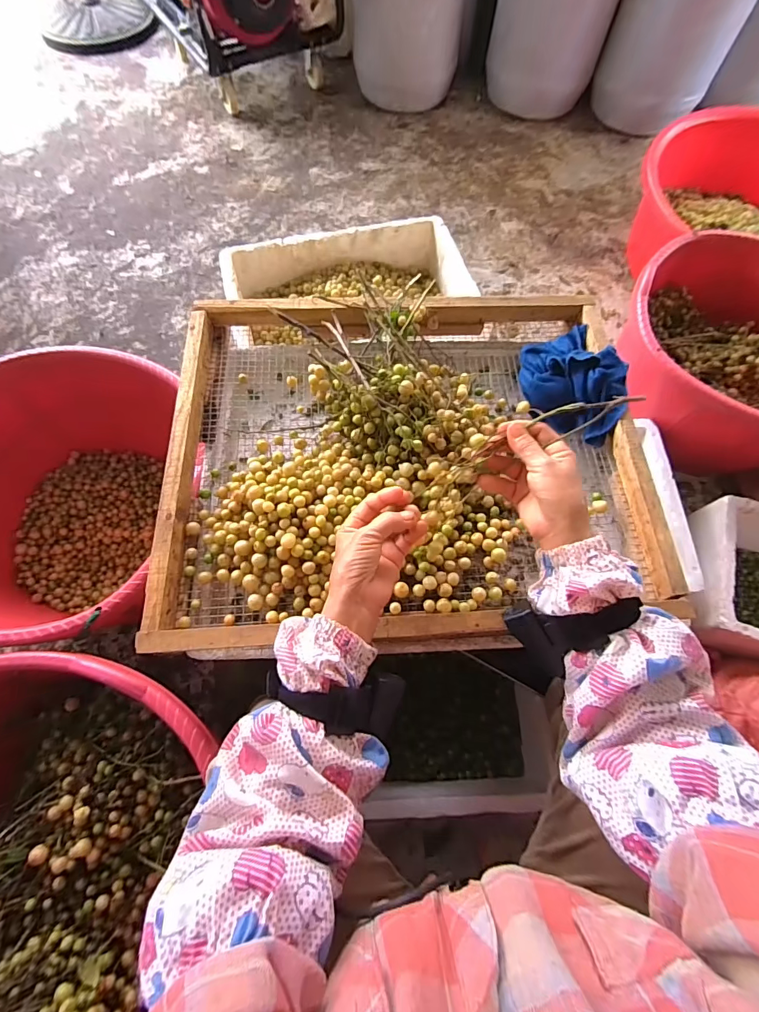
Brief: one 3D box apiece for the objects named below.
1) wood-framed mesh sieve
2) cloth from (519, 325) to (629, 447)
[{"bbox_3d":[0.033,-0.070,0.531,0.560,0.101,0.454,-2,68,-2],"label":"wood-framed mesh sieve"},{"bbox_3d":[0.259,-0.166,0.561,0.118,0.050,0.164,-15,69,-7],"label":"cloth"}]

